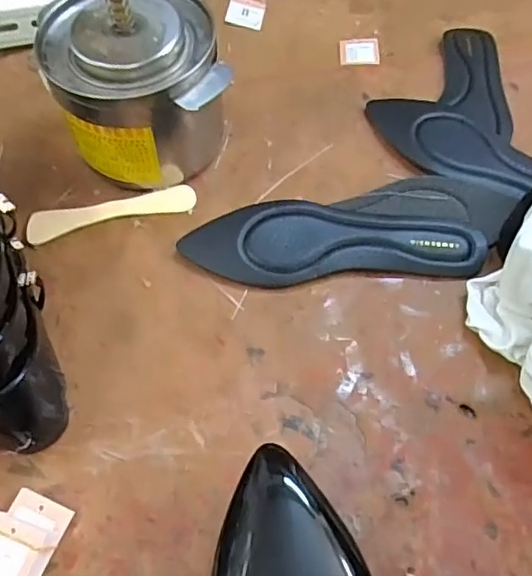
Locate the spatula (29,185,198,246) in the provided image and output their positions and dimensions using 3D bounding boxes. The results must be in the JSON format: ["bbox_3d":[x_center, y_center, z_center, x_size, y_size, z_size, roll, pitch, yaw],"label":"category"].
[{"bbox_3d":[-0.131,-0.065,0.492,0.141,0.007,0.029,-14,61,-6],"label":"spatula"}]

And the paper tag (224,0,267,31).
[{"bbox_3d":[-0.023,-0.310,0.647,0.040,0.004,0.055,11,55,-5],"label":"paper tag"}]

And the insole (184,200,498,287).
[{"bbox_3d":[0.055,-0.036,0.466,0.235,0.009,0.074,2,61,3],"label":"insole"}]

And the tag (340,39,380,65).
[{"bbox_3d":[0.098,-0.247,0.601,0.040,0.005,0.047,1,60,3],"label":"tag"}]

